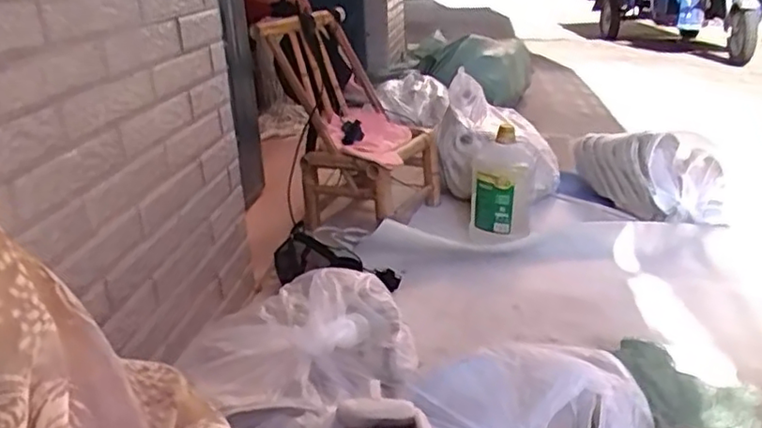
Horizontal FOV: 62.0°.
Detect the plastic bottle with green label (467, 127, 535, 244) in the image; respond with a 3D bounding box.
[{"bbox_3d":[0.328,-0.066,1.725,0.172,0.284,0.144,4,24,15],"label":"plastic bottle with green label"}]

